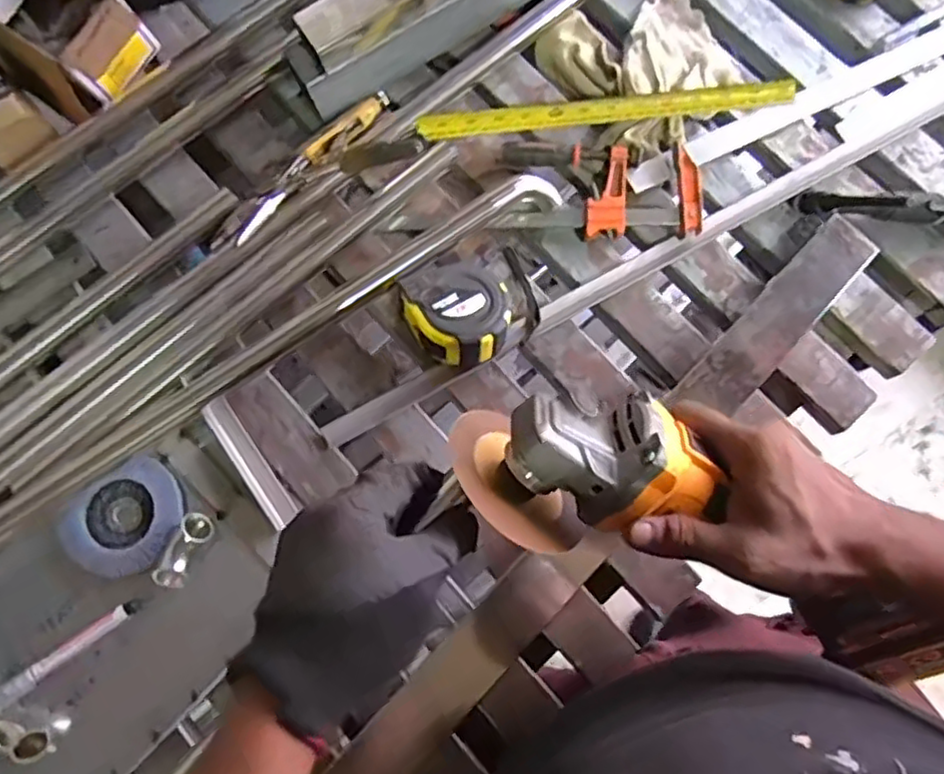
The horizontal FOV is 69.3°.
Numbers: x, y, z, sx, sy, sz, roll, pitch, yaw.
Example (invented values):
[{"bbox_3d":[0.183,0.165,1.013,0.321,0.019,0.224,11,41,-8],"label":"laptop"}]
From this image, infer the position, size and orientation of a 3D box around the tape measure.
[{"bbox_3d":[0.001,-0.068,0.586,0.116,0.051,0.095,-22,79,-6],"label":"tape measure"}]

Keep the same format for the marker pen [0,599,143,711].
[{"bbox_3d":[-0.324,0.211,0.536,0.139,0.010,0.017,-36,80,-8],"label":"marker pen"}]

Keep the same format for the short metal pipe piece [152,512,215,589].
[{"bbox_3d":[-0.229,0.130,0.543,0.023,0.024,0.059,23,78,4],"label":"short metal pipe piece"}]

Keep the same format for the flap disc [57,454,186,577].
[{"bbox_3d":[-0.283,0.108,0.557,0.096,0.006,0.085,-34,80,-8],"label":"flap disc"}]

